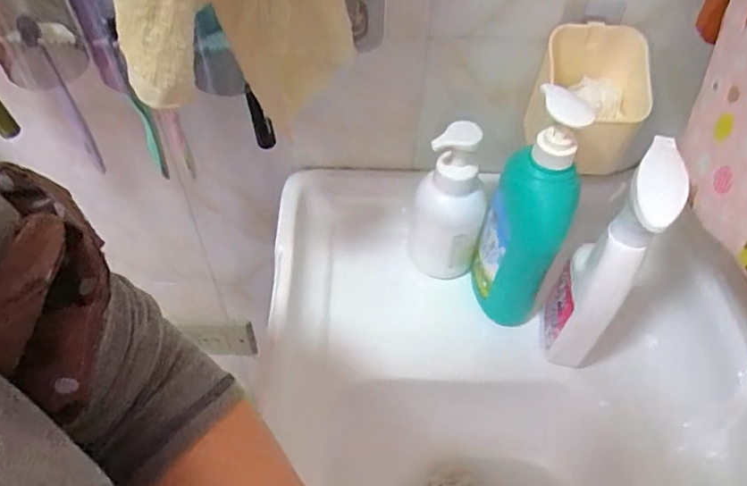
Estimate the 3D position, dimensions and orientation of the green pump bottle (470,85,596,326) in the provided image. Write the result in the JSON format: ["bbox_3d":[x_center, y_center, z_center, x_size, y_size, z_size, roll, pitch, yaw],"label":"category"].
[{"bbox_3d":[0.150,-0.020,0.544,0.079,0.269,0.055,15,52,10],"label":"green pump bottle"}]

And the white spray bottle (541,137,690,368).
[{"bbox_3d":[0.209,0.022,0.510,0.059,0.247,0.080,25,54,18],"label":"white spray bottle"}]

